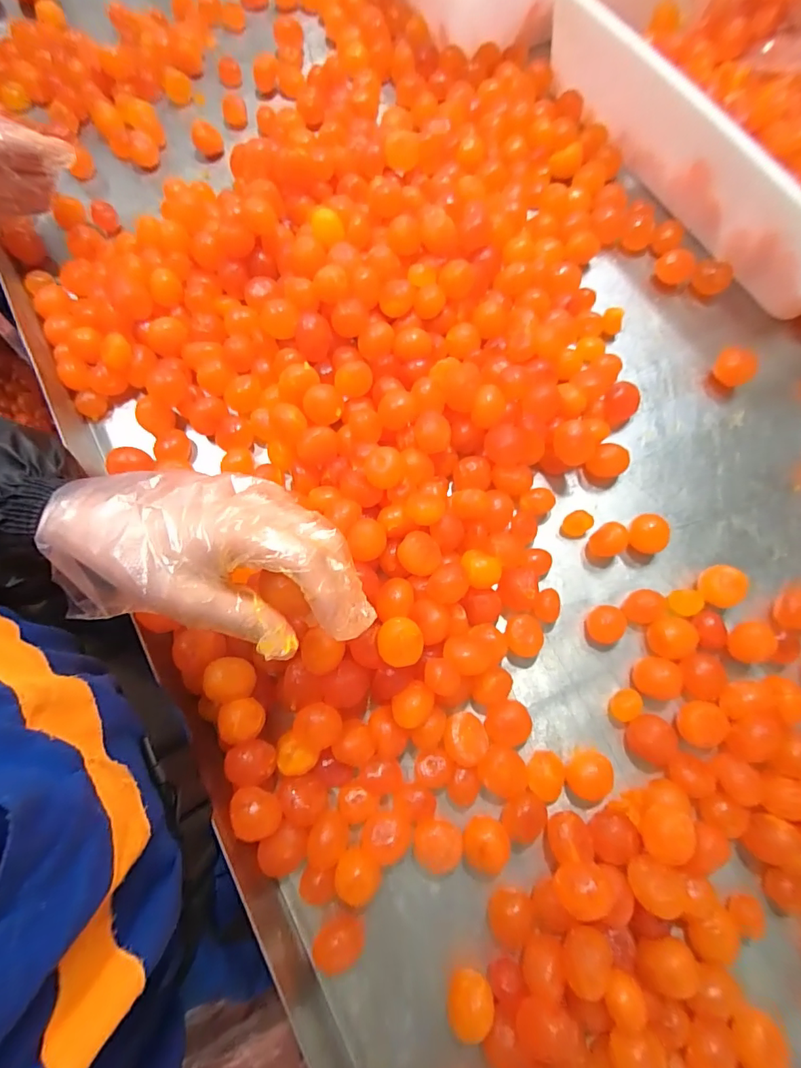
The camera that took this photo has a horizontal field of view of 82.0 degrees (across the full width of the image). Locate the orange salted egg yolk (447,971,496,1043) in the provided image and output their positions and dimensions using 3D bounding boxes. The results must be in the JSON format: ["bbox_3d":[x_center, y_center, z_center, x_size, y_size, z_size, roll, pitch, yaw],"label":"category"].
[{"bbox_3d":[0.043,0.289,0.288,0.028,0.033,0.026,-7,76,-1],"label":"orange salted egg yolk"}]

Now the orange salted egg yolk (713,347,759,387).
[{"bbox_3d":[0.292,-0.145,0.403,0.030,0.023,0.032,0,76,0],"label":"orange salted egg yolk"}]

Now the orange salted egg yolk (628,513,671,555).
[{"bbox_3d":[0.198,0.001,0.372,0.029,0.023,0.029,0,76,0],"label":"orange salted egg yolk"}]

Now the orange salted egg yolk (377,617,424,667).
[{"bbox_3d":[0.000,0.072,0.306,0.029,0.023,0.030,0,76,0],"label":"orange salted egg yolk"}]

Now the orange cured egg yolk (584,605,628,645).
[{"bbox_3d":[0.160,0.069,0.351,0.031,0.022,0.028,-2,76,0],"label":"orange cured egg yolk"}]

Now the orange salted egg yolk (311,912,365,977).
[{"bbox_3d":[-0.039,0.261,0.294,0.029,0.026,0.022,10,77,3],"label":"orange salted egg yolk"}]

